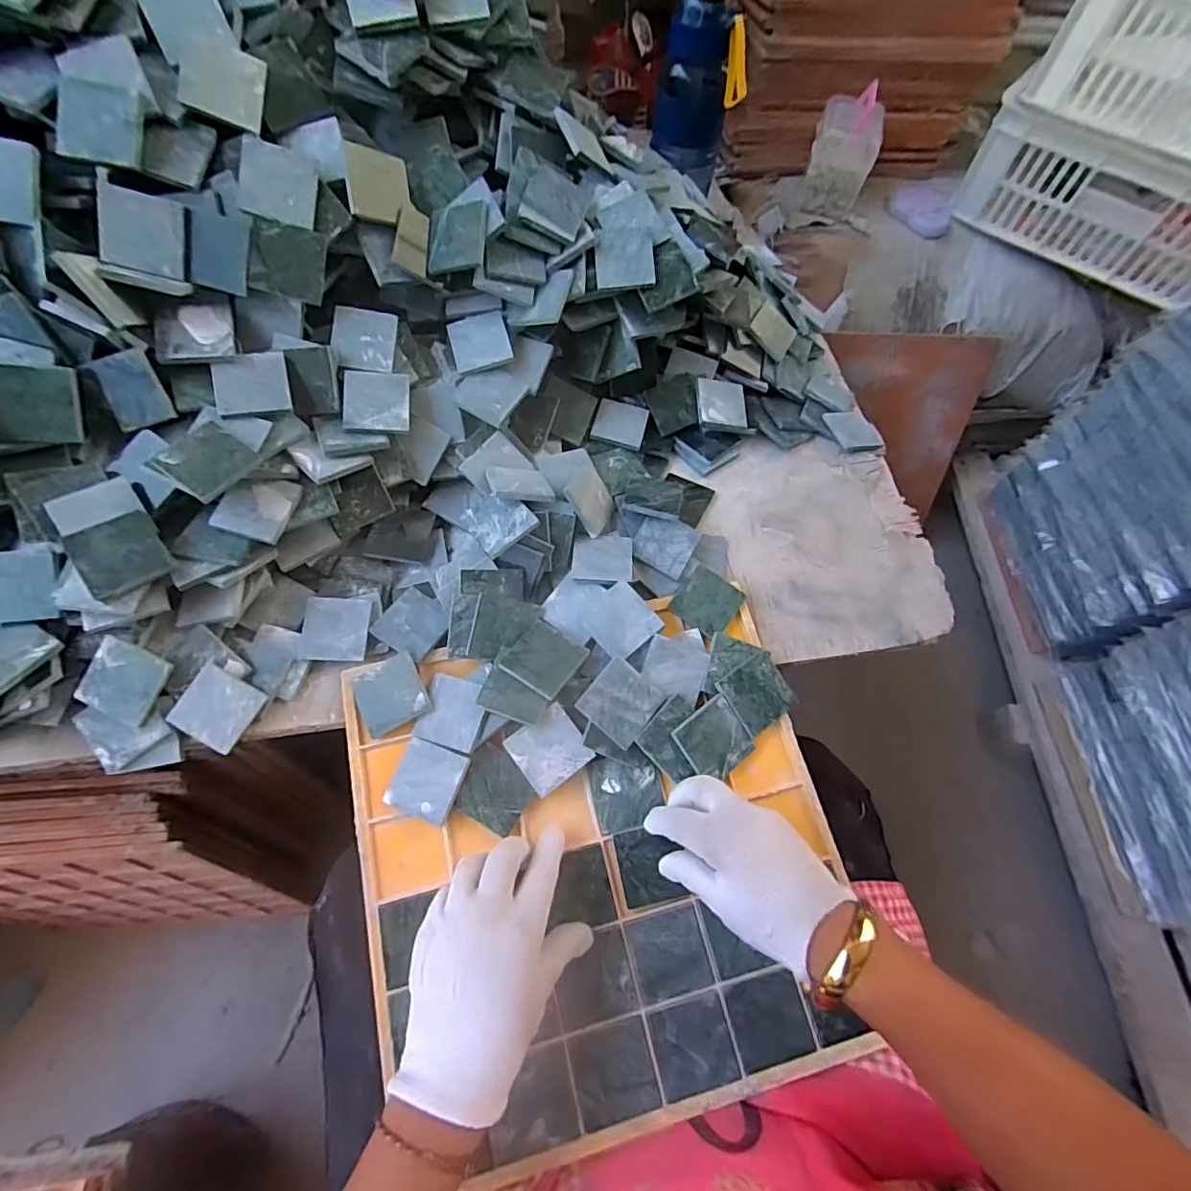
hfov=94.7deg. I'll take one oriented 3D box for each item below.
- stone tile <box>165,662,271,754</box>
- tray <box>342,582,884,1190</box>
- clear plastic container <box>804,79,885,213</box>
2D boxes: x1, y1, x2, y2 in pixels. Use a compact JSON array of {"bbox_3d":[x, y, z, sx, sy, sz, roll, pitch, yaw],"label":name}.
[{"bbox_3d":[-0.277,0.084,0.402,0.048,0.005,0.051,36,81,-12],"label":"stone tile"},{"bbox_3d":[0.002,0.173,0.386,0.323,0.034,0.320,-14,74,-5],"label":"tray"},{"bbox_3d":[0.347,-0.617,0.773,0.088,0.116,0.063,18,63,7],"label":"clear plastic container"}]

